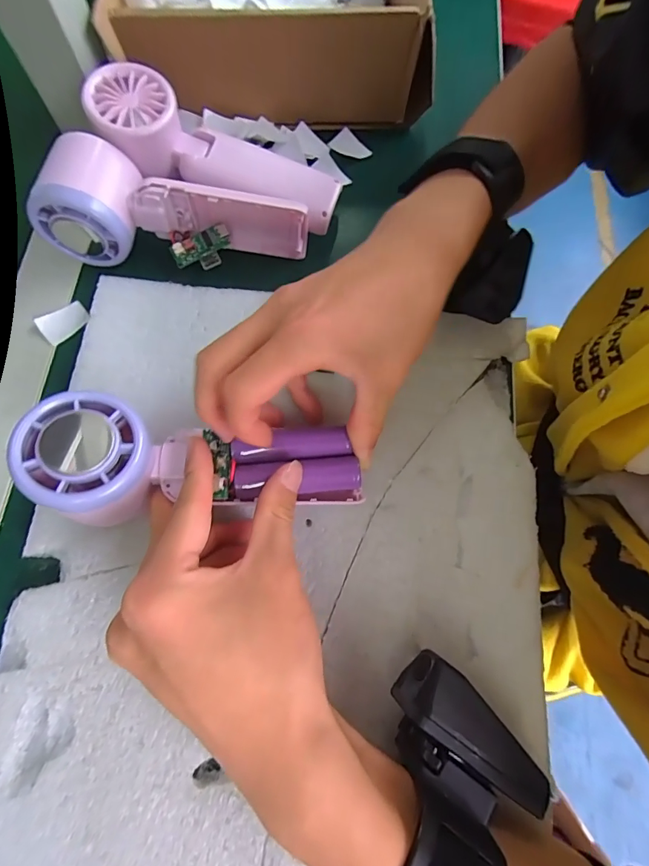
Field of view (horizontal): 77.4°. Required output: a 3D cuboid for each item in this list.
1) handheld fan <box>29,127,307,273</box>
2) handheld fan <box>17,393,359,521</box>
[{"bbox_3d":[-0.093,-0.140,0.255,0.162,0.048,0.058,7,73,-1],"label":"handheld fan"},{"bbox_3d":[-0.061,0.017,0.208,0.158,0.034,0.056,4,72,-15],"label":"handheld fan"}]

